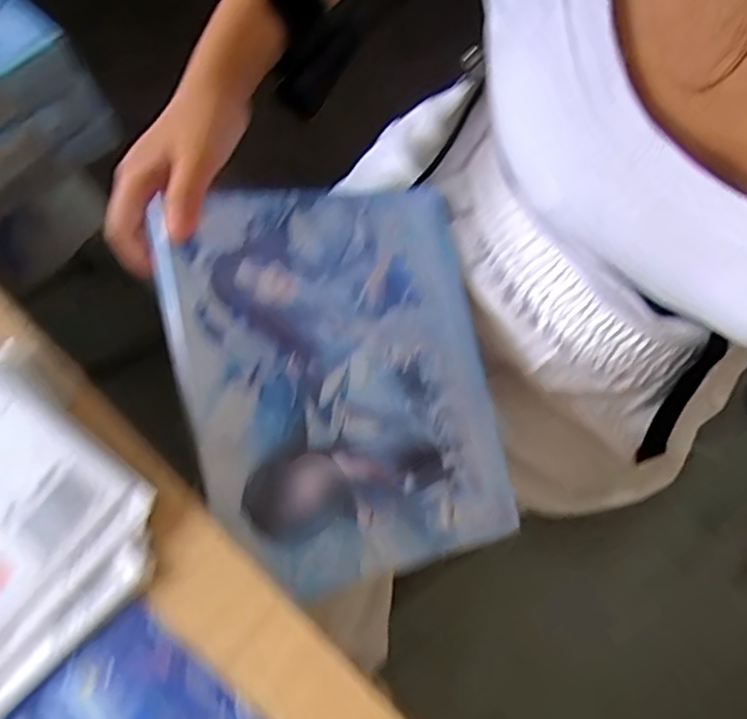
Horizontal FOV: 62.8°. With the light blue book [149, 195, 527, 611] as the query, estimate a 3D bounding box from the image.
[{"bbox_3d":[-0.017,0.010,0.373,0.191,0.011,0.234,-9,82,-24],"label":"light blue book"}]

